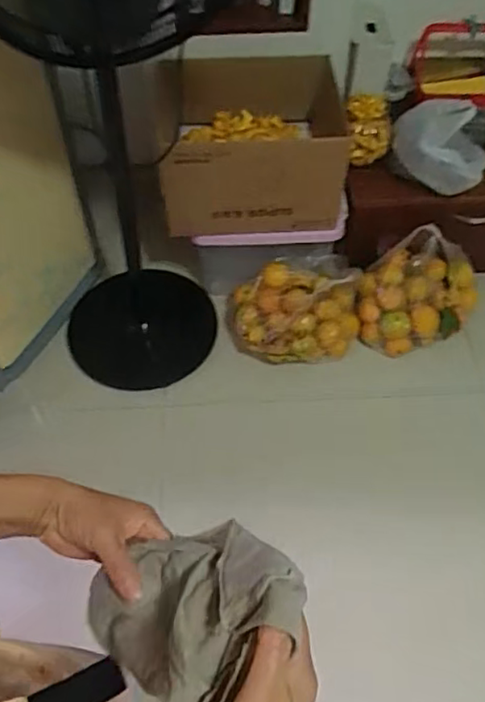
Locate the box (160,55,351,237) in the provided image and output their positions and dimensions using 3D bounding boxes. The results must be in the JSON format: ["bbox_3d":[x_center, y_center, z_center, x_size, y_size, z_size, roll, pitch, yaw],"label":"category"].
[{"bbox_3d":[0.039,-0.488,1.454,0.422,0.240,0.352,0,55,0],"label":"box"}]

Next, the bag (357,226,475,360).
[{"bbox_3d":[0.431,-0.139,1.505,0.281,0.227,0.176,-6,55,-4],"label":"bag"}]

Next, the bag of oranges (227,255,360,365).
[{"bbox_3d":[0.124,-0.099,1.533,0.322,0.180,0.230,2,55,1],"label":"bag of oranges"}]

